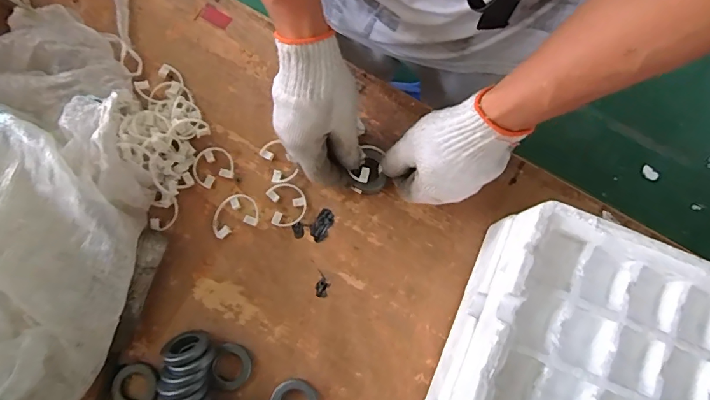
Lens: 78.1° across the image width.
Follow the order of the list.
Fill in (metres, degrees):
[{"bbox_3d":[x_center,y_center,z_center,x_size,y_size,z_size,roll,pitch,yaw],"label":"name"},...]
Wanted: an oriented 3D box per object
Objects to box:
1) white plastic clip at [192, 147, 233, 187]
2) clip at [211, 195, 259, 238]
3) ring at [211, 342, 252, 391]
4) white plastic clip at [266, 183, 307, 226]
[{"bbox_3d":[-0.154,-0.037,0.471,0.042,0.009,0.040,0,79,0],"label":"white plastic clip"},{"bbox_3d":[-0.128,0.015,0.463,0.050,0.009,0.038,-21,79,-4],"label":"clip"},{"bbox_3d":[-0.122,0.164,0.432,0.038,0.008,0.042,28,66,-17],"label":"ring"},{"bbox_3d":[-0.072,0.003,0.466,0.039,0.011,0.043,-14,79,-3],"label":"white plastic clip"}]

